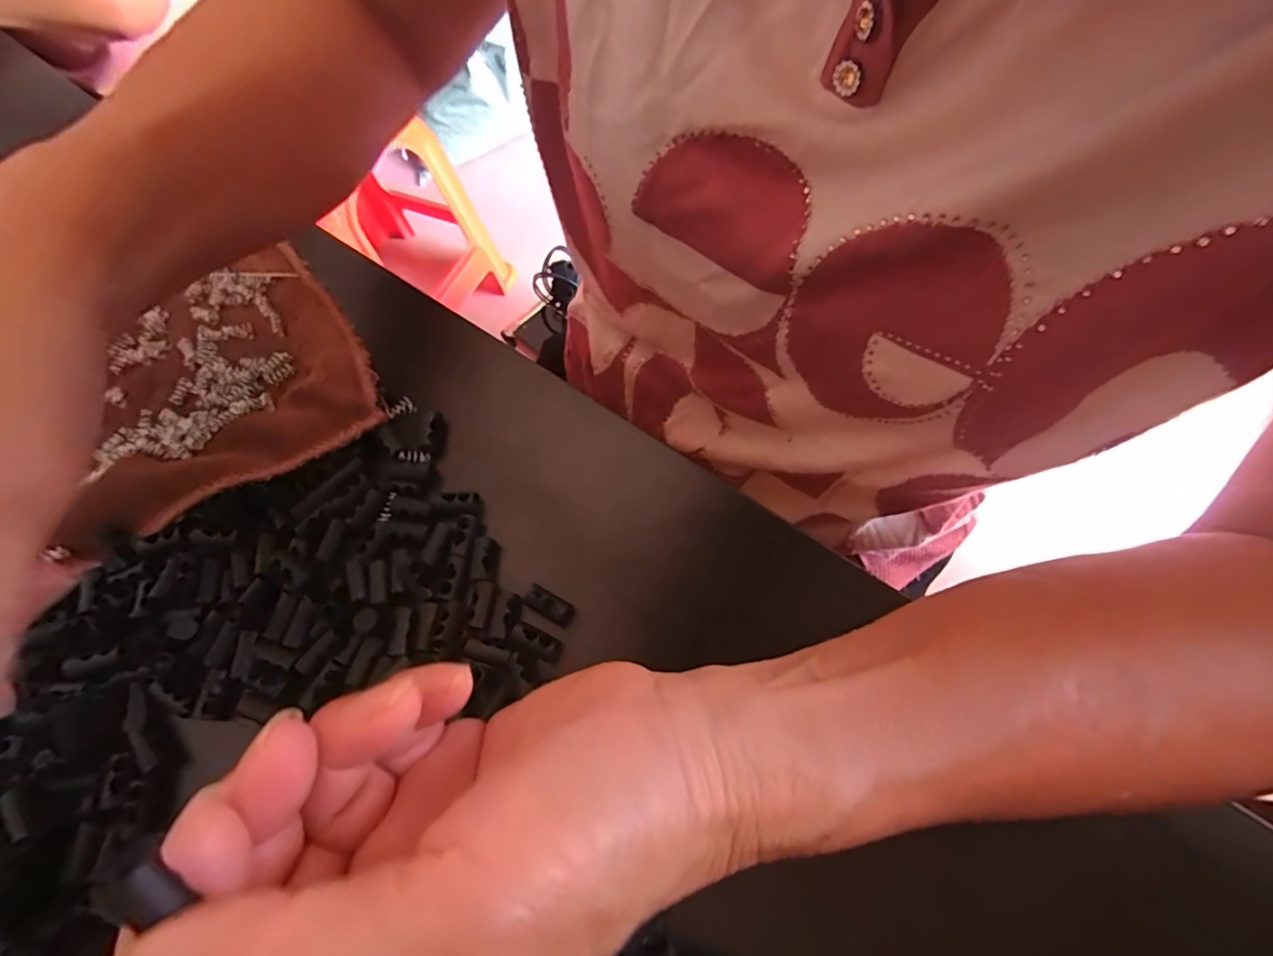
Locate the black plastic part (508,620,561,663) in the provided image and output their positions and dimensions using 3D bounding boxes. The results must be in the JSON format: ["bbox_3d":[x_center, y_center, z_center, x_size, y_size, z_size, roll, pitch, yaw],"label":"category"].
[{"bbox_3d":[-0.038,0.061,0.203,0.020,0.004,0.009,23,70,14],"label":"black plastic part"}]

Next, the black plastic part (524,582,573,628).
[{"bbox_3d":[-0.034,0.049,0.209,0.021,0.004,0.009,28,71,16],"label":"black plastic part"}]

